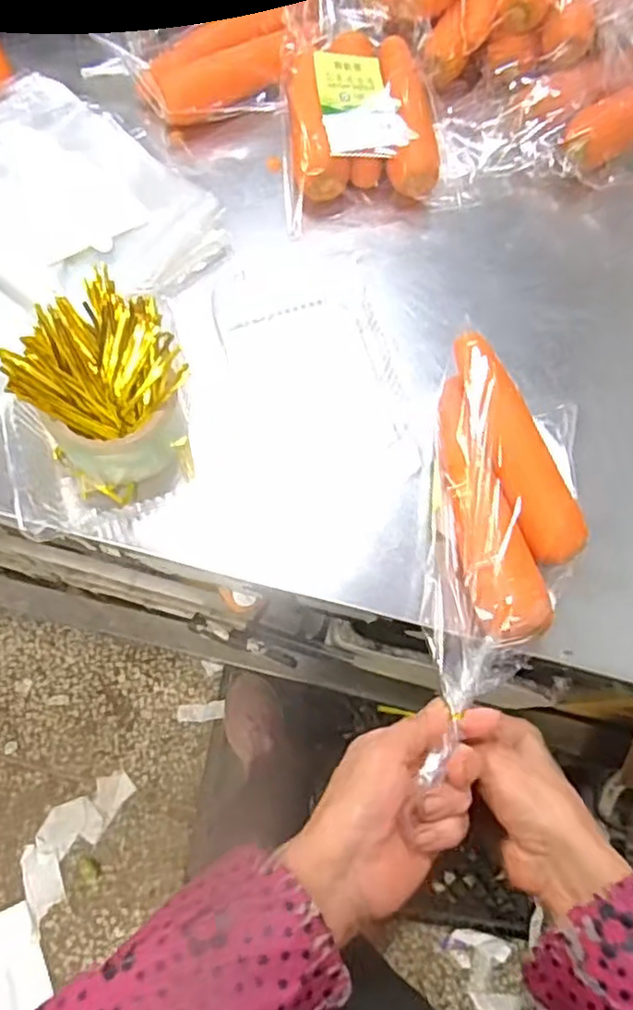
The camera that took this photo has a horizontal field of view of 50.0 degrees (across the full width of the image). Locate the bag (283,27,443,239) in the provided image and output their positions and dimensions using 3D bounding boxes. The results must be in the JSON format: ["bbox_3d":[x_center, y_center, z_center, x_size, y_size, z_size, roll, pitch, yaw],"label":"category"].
[{"bbox_3d":[0.039,-0.350,0.600,0.133,0.052,0.188,-2,72,-3],"label":"bag"}]

